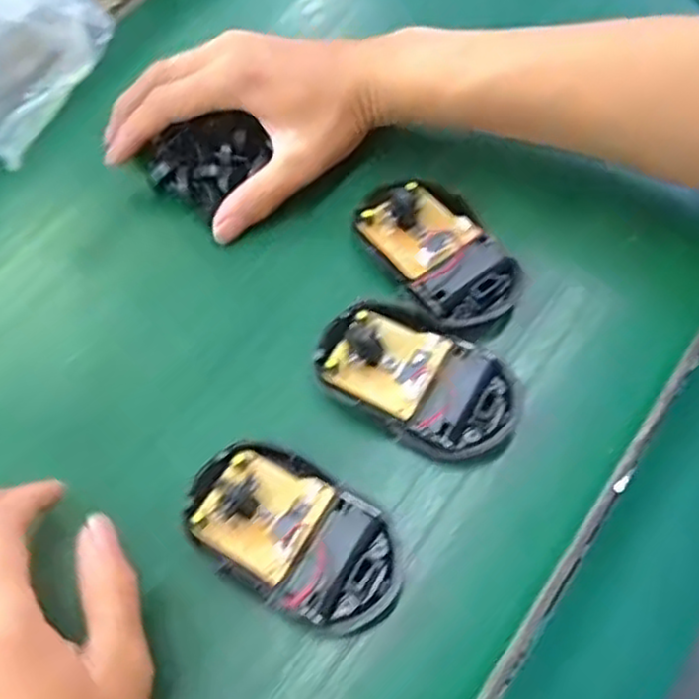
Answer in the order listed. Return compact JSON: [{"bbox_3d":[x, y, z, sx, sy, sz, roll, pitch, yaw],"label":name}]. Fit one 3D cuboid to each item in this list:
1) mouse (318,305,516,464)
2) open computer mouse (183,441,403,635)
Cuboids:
[{"bbox_3d":[0.032,0.014,0.343,0.095,0.024,0.055,31,68,16],"label":"mouse"},{"bbox_3d":[-0.023,0.081,0.315,0.095,0.027,0.056,27,67,14],"label":"open computer mouse"}]

